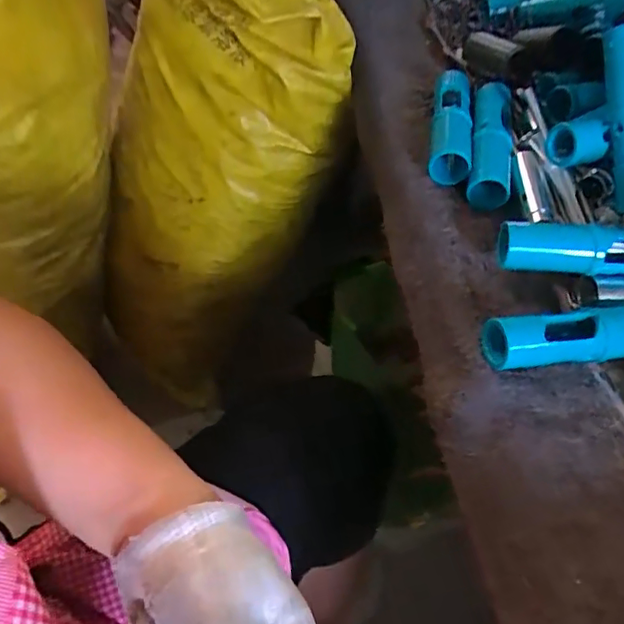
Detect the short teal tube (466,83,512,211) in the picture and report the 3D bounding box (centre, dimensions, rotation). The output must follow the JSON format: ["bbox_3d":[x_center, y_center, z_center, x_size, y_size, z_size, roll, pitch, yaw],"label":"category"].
[{"bbox_3d":[0.135,-0.128,0.419,0.028,0.026,0.119,12,54,5],"label":"short teal tube"}]

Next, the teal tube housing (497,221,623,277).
[{"bbox_3d":[0.183,-0.039,0.353,0.127,0.036,0.031,5,54,0],"label":"teal tube housing"}]

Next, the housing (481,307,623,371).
[{"bbox_3d":[0.162,0.014,0.327,0.125,0.024,0.029,-8,55,-9],"label":"housing"}]

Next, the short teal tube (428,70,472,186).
[{"bbox_3d":[0.110,-0.151,0.439,0.031,0.025,0.117,11,54,4],"label":"short teal tube"}]

